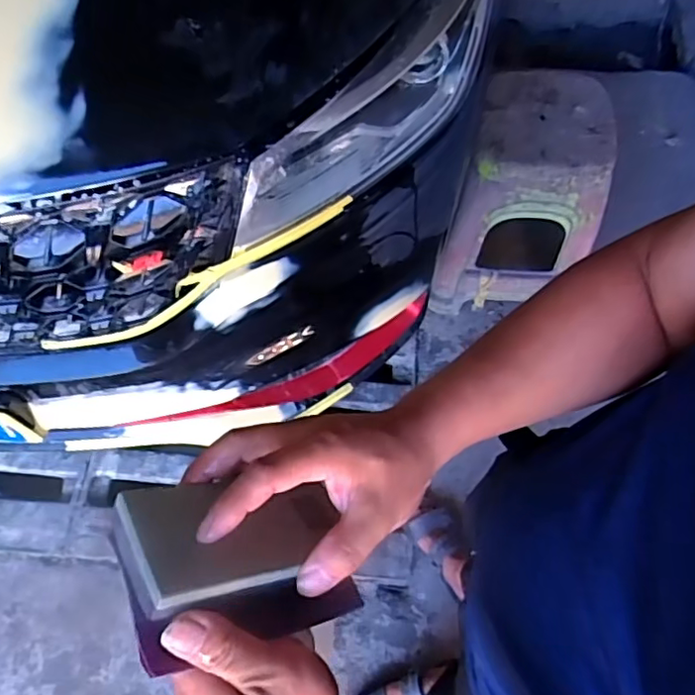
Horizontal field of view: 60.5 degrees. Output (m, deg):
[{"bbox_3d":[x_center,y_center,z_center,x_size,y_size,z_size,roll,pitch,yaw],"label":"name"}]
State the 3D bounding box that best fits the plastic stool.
[{"bbox_3d":[0.398,-0.347,1.417,0.309,0.467,0.322,7,64,1],"label":"plastic stool"}]

